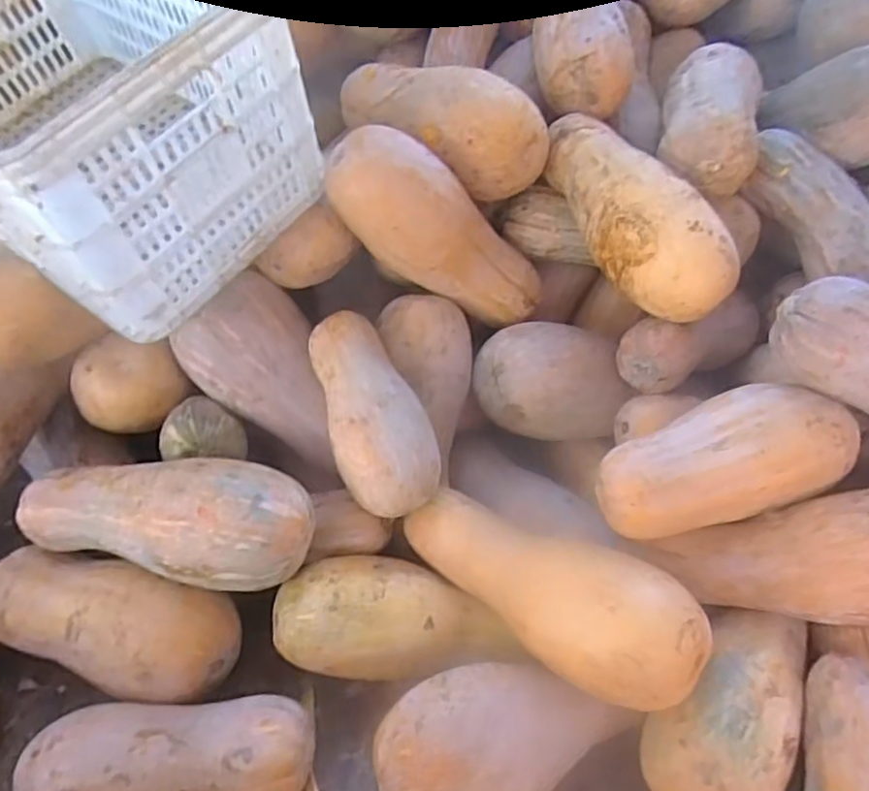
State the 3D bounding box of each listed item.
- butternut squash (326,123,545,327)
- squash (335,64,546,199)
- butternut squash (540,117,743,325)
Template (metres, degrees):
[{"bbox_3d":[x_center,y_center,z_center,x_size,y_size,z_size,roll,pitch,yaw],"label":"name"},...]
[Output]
[{"bbox_3d":[0.013,-0.210,0.883,0.122,0.342,0.110,-39,38,24],"label":"butternut squash"},{"bbox_3d":[0.003,-0.390,0.933,0.127,0.139,0.301,-33,51,-28],"label":"squash"},{"bbox_3d":[0.256,-0.247,0.854,0.108,0.110,0.328,-21,64,-18],"label":"butternut squash"}]

